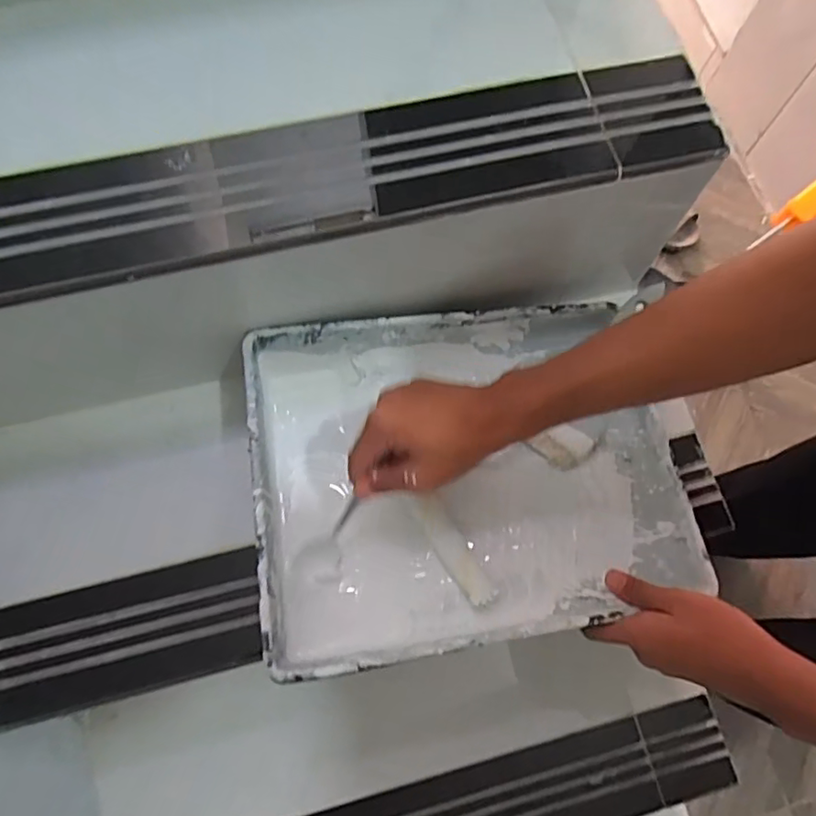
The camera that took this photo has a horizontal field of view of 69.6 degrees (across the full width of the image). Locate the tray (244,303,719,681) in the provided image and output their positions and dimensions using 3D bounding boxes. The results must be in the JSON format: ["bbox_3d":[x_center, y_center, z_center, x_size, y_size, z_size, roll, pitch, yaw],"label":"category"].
[{"bbox_3d":[0.051,0.049,0.506,0.344,0.085,0.272,-9,73,-3],"label":"tray"}]

